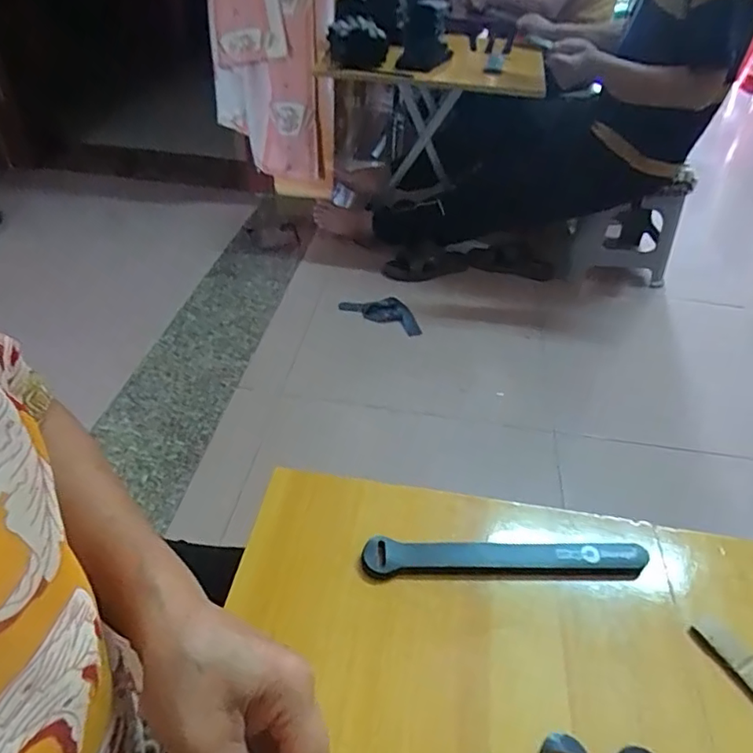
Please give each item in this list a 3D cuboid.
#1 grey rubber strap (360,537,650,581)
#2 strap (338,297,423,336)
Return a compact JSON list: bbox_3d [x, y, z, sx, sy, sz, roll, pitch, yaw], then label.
[{"bbox_3d":[0.090,0.128,0.380,0.195,0.008,0.025,2,42,-2],"label":"grey rubber strap"},{"bbox_3d":[0.017,-0.169,1.456,0.237,0.033,0.079,20,44,17],"label":"strap"}]

